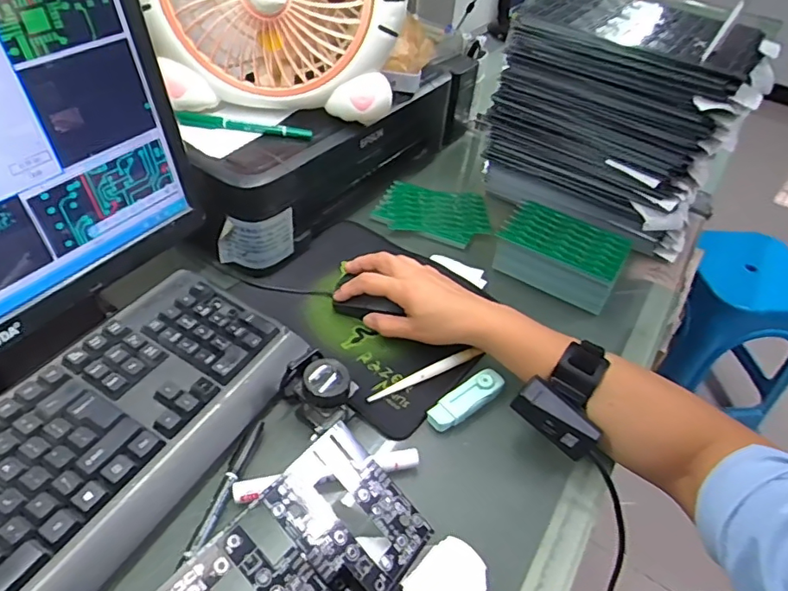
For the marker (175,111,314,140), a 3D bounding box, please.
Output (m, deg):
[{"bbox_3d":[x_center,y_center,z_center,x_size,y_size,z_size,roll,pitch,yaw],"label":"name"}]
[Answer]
[{"bbox_3d":[-0.154,-0.174,0.559,0.138,0.011,0.013,7,44,-1],"label":"marker"}]

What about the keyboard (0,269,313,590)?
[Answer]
[{"bbox_3d":[-0.244,0.137,0.375,0.150,0.036,0.424,25,46,18],"label":"keyboard"}]

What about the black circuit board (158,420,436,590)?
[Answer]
[{"bbox_3d":[-0.053,0.166,0.335,0.102,0.014,0.162,48,45,4],"label":"black circuit board"}]

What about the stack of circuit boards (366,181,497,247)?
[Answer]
[{"bbox_3d":[0.050,-0.107,0.683,0.140,0.011,0.104,13,44,6],"label":"stack of circuit boards"}]

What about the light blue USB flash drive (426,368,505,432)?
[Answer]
[{"bbox_3d":[0.065,0.091,0.479,0.078,0.016,0.026,-25,52,-29],"label":"light blue USB flash drive"}]

